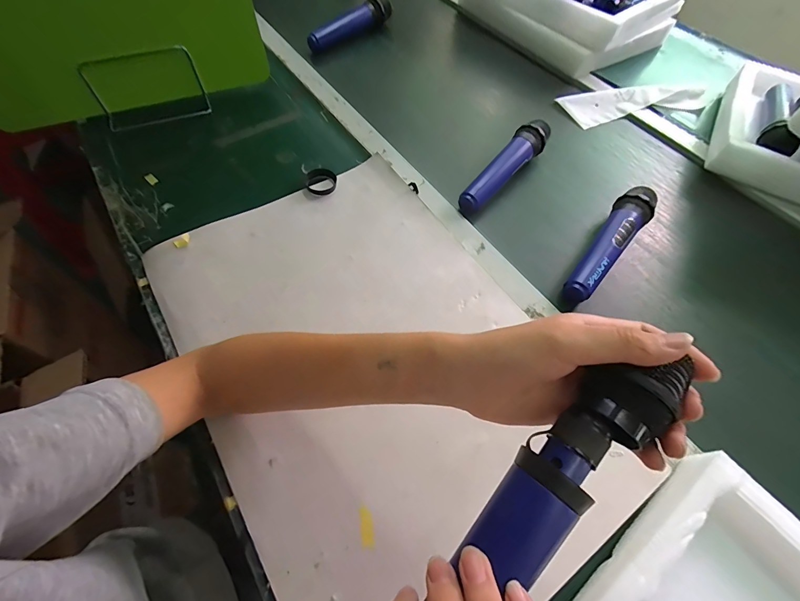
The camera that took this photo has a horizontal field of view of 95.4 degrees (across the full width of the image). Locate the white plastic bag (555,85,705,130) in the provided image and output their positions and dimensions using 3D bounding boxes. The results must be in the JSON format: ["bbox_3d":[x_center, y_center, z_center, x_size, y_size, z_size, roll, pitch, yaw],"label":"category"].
[{"bbox_3d":[0.419,-0.355,0.648,0.271,0.025,0.070,-15,74,-8],"label":"white plastic bag"}]

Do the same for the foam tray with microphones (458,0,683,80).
[{"bbox_3d":[0.350,-0.628,0.745,0.294,0.122,0.354,-34,66,-20],"label":"foam tray with microphones"}]

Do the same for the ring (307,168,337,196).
[{"bbox_3d":[-0.110,-0.167,0.510,0.042,0.011,0.047,-13,60,-10],"label":"ring"}]

